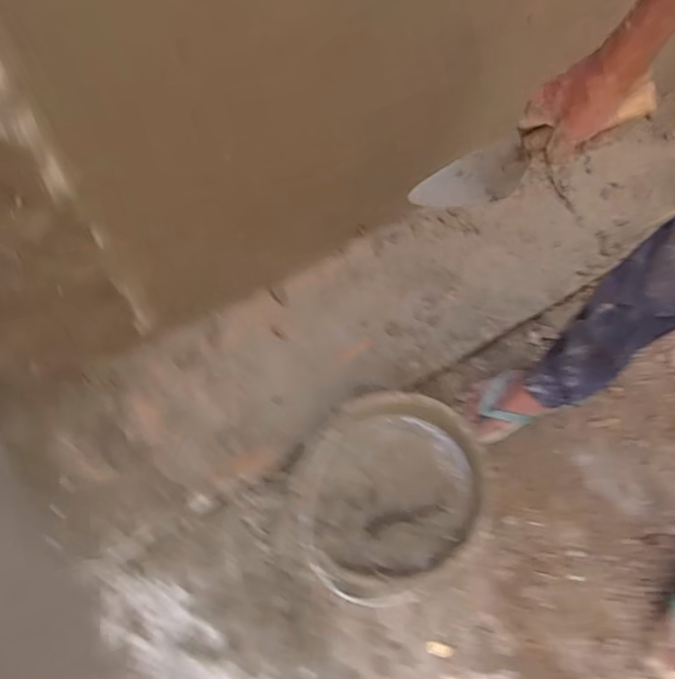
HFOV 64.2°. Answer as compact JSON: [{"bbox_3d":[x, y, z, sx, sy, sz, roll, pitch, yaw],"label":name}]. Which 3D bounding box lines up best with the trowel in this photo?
[{"bbox_3d":[0.213,-0.219,0.642,0.299,0.043,0.074,-11,54,48],"label":"trowel"}]

